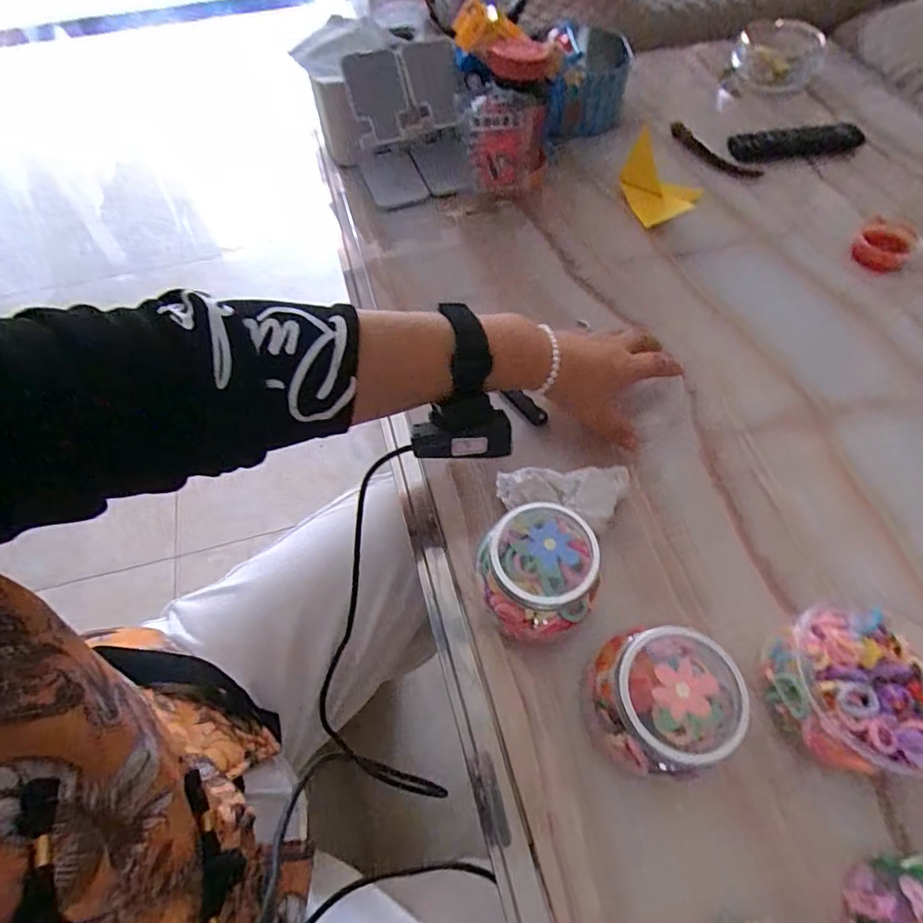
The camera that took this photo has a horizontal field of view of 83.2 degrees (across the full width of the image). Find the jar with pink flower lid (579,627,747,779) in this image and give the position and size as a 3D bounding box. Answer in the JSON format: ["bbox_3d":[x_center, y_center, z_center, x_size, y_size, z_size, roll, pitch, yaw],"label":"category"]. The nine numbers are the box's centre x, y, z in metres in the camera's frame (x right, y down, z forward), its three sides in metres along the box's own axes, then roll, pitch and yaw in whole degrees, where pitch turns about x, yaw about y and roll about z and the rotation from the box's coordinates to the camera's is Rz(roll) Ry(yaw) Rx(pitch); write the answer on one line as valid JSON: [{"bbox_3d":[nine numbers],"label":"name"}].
[{"bbox_3d":[0.115,0.144,0.308,0.072,0.072,0.073,-1,59,2],"label":"jar with pink flower lid"}]

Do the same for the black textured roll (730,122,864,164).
[{"bbox_3d":[0.432,-0.410,0.673,0.169,0.030,0.027,-6,59,-1],"label":"black textured roll"}]

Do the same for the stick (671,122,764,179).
[{"bbox_3d":[0.319,-0.395,0.661,0.131,0.019,0.030,40,69,22],"label":"stick"}]

